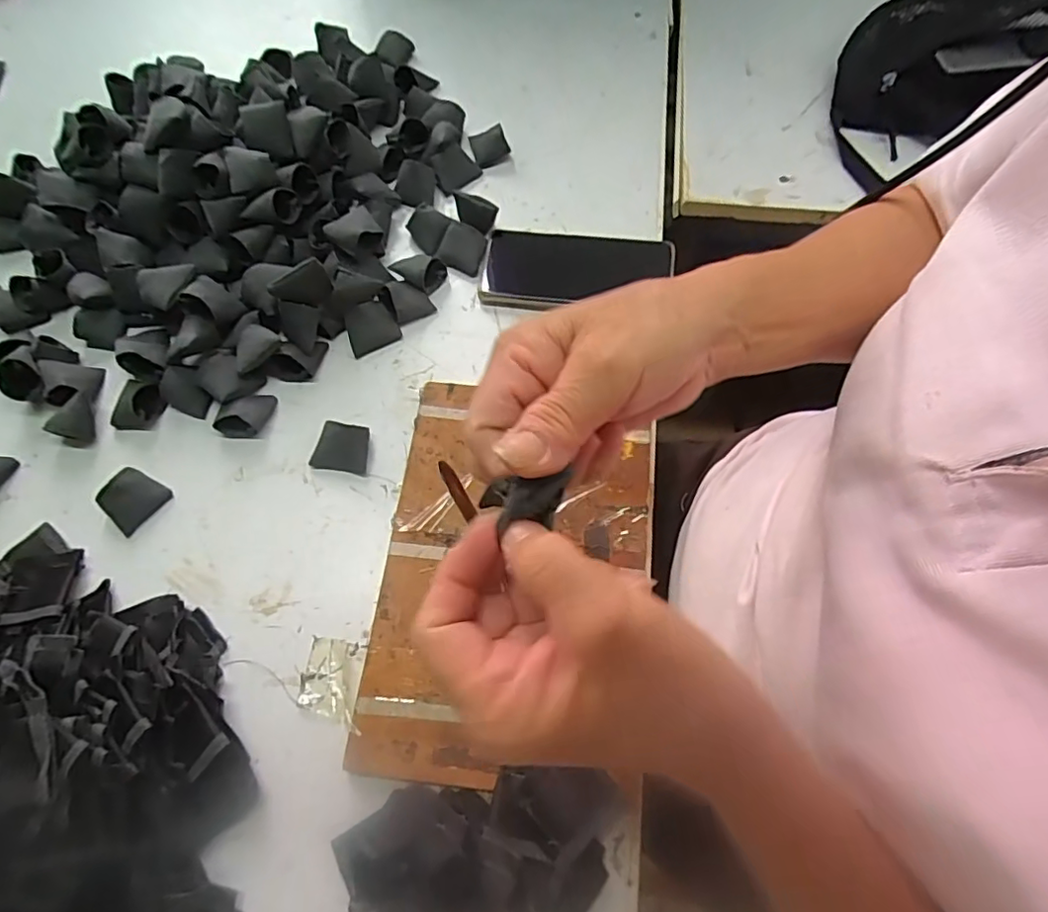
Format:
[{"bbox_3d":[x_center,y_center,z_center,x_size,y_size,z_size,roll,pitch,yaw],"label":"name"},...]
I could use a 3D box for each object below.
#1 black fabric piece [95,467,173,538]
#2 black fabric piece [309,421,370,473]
[{"bbox_3d":[-0.289,0.033,0.423,0.032,0.020,0.040,30,71,13],"label":"black fabric piece"},{"bbox_3d":[-0.138,-0.007,0.432,0.041,0.020,0.031,6,68,4],"label":"black fabric piece"}]

